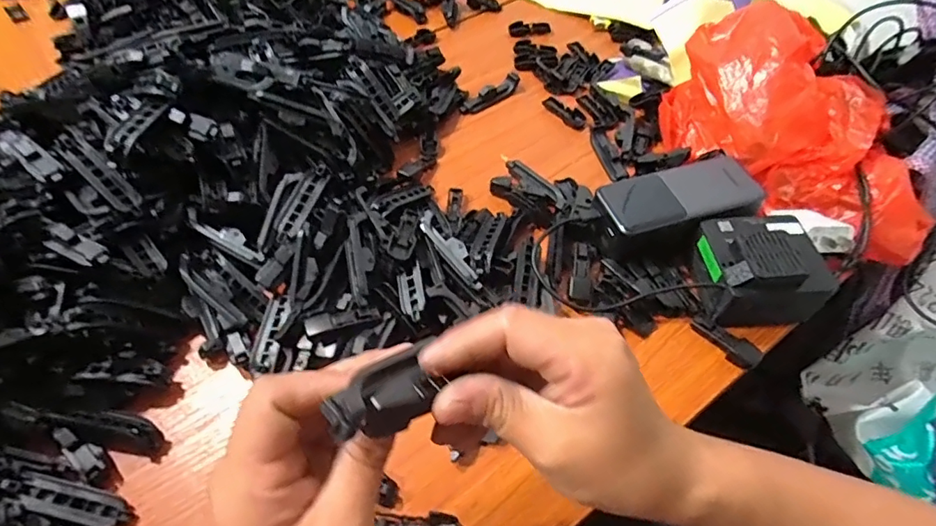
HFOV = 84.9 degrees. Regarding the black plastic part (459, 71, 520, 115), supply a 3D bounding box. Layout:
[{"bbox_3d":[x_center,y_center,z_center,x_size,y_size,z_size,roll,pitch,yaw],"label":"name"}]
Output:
[{"bbox_3d":[0.025,-0.179,0.541,0.074,0.014,0.016,-30,58,-20],"label":"black plastic part"}]

